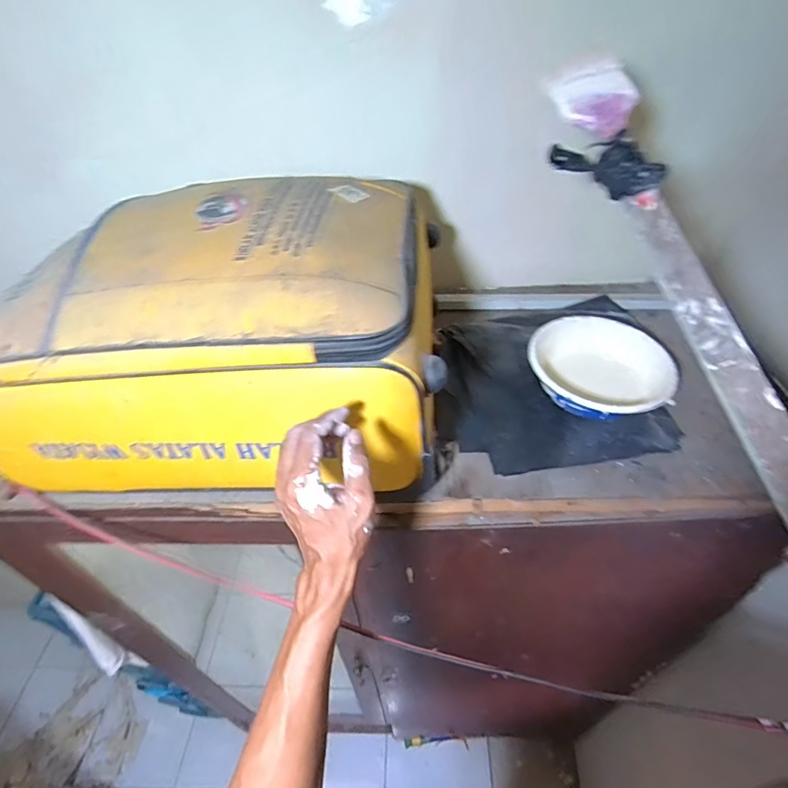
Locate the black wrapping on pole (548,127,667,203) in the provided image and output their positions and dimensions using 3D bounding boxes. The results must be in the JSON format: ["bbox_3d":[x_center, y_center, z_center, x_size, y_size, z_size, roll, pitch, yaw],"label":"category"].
[{"bbox_3d":[0.210,-0.227,0.437,0.033,0.042,0.138,-21,46,-18],"label":"black wrapping on pole"}]

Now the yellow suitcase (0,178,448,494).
[{"bbox_3d":[-0.221,-0.097,0.616,0.551,0.284,0.366,0,43,3],"label":"yellow suitcase"}]

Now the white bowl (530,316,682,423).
[{"bbox_3d":[0.307,-0.033,0.693,0.199,0.079,0.199,-2,43,2],"label":"white bowl"}]

